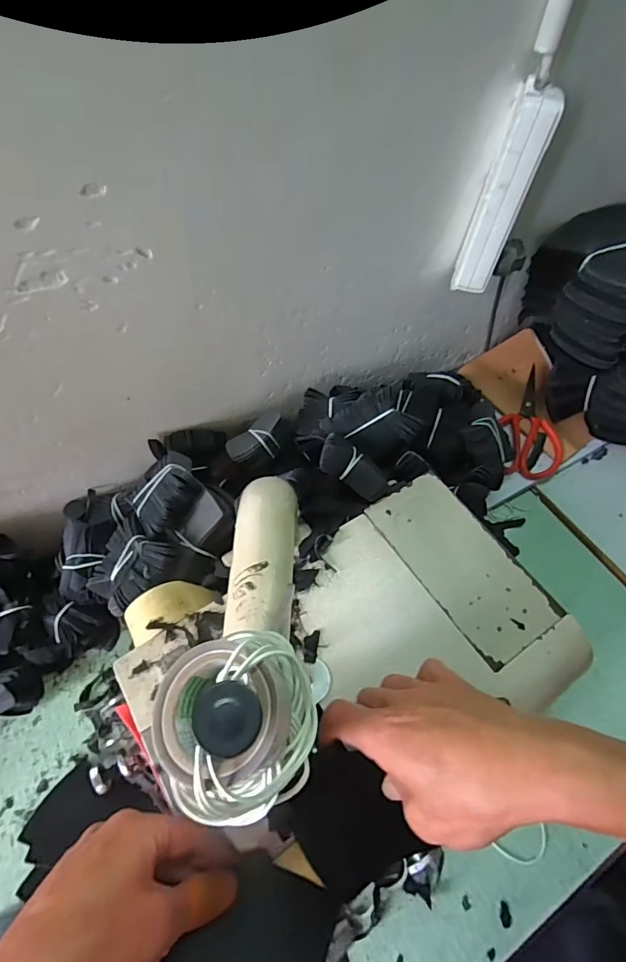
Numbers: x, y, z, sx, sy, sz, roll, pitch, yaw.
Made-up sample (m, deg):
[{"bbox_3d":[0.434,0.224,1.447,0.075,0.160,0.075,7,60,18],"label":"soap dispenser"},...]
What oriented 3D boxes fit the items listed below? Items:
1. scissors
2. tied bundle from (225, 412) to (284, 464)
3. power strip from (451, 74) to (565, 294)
[{"bbox_3d":[0.314,-0.088,0.668,0.077,0.015,0.179,2,68,2],"label":"scissors"},{"bbox_3d":[-0.063,-0.045,0.518,0.068,0.031,0.037,-18,62,-14],"label":"tied bundle"},{"bbox_3d":[0.186,-0.277,0.450,0.042,0.170,0.052,19,59,7],"label":"power strip"}]

